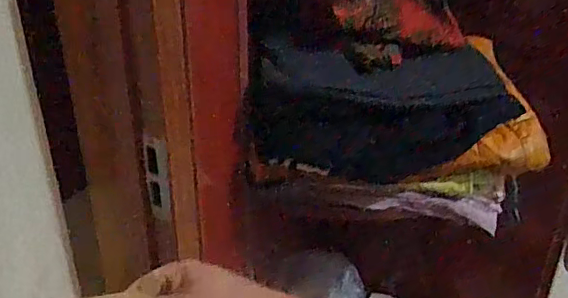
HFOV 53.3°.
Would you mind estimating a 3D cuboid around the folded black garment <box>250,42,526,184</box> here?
[{"bbox_3d":[0.152,-0.056,0.921,0.425,0.199,0.094,3,28,3],"label":"folded black garment"}]

